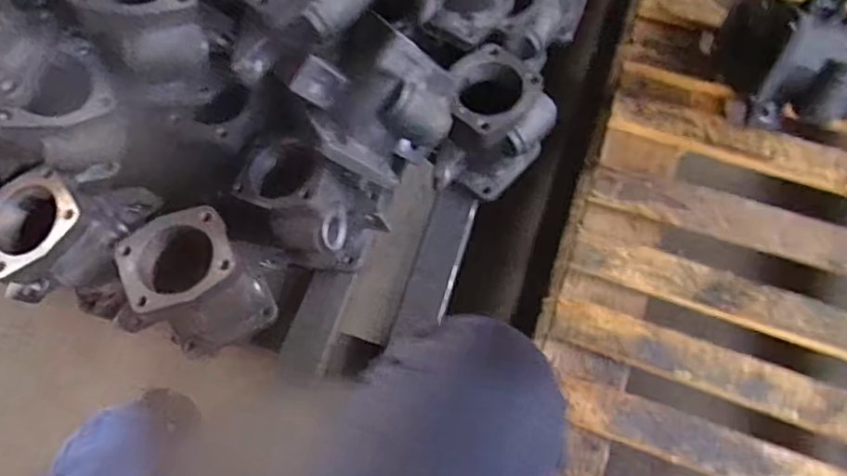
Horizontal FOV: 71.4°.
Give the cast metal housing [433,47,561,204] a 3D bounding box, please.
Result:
[{"bbox_3d":[0.085,-0.126,0.689,0.120,0.126,0.135,11,68,5],"label":"cast metal housing"}]

